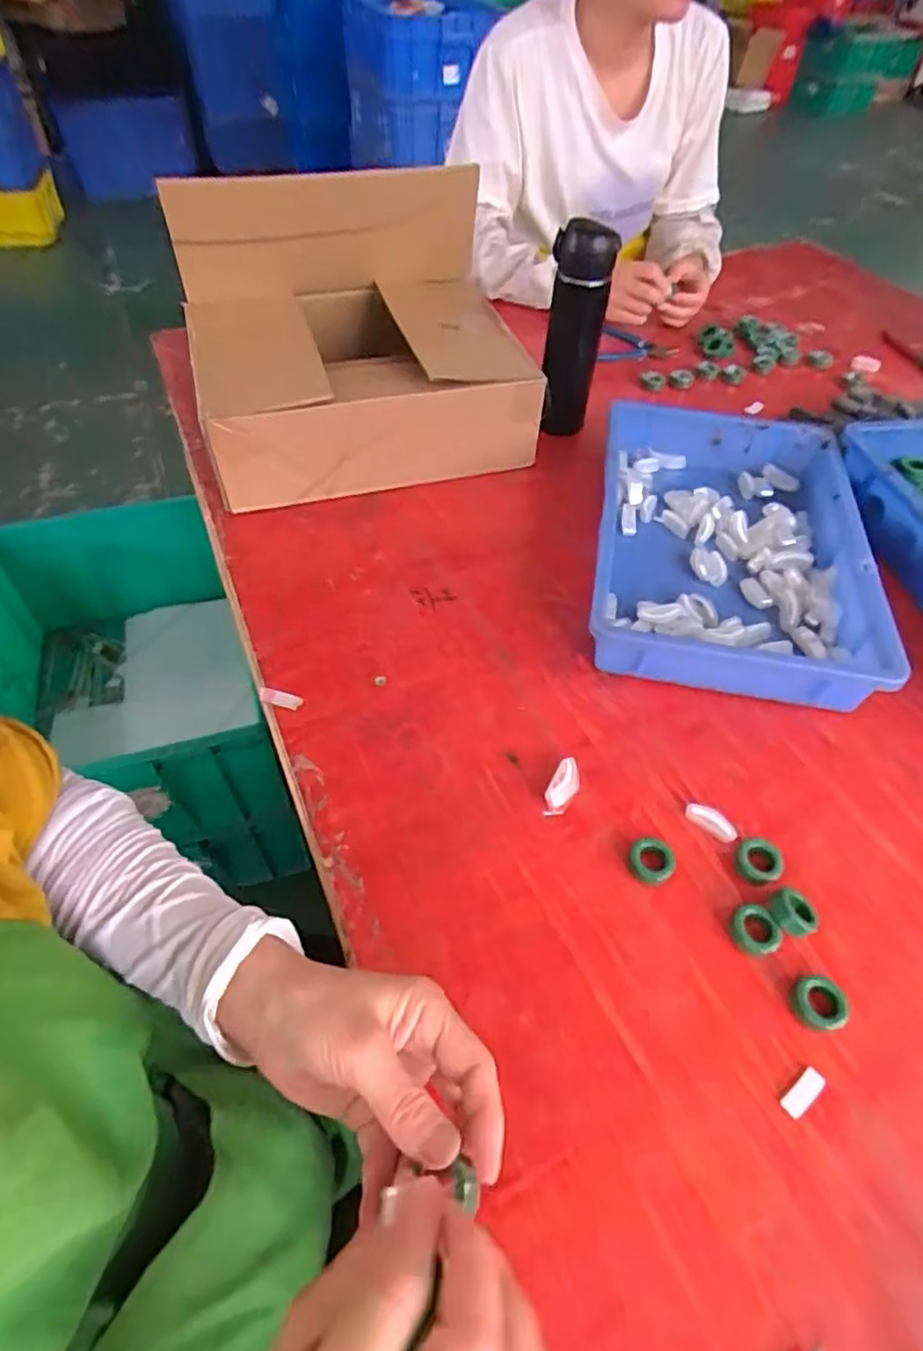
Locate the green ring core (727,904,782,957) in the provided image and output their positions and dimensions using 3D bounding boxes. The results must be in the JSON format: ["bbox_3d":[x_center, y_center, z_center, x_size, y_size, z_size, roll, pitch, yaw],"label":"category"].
[{"bbox_3d":[0.191,0.166,0.431,0.027,0.014,0.031,-24,56,-20],"label":"green ring core"}]

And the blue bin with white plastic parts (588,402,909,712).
[{"bbox_3d":[0.258,-0.138,0.645,0.237,0.057,0.367,10,51,5],"label":"blue bin with white plastic parts"}]

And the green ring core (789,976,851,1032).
[{"bbox_3d":[0.220,0.200,0.403,0.029,0.010,0.029,0,51,-3],"label":"green ring core"}]

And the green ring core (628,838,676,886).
[{"bbox_3d":[0.132,0.128,0.458,0.030,0.013,0.029,1,51,-2],"label":"green ring core"}]

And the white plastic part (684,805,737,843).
[{"bbox_3d":[0.181,0.105,0.477,0.038,0.006,0.016,32,56,21],"label":"white plastic part"}]

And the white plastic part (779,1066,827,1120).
[{"bbox_3d":[0.198,0.241,0.380,0.030,0.004,0.013,-32,59,-25],"label":"white plastic part"}]

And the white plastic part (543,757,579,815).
[{"bbox_3d":[0.076,0.083,0.491,0.020,0.006,0.049,23,53,15],"label":"white plastic part"}]

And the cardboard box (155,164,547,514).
[{"bbox_3d":[-0.114,-0.370,0.709,0.334,0.228,0.262,-12,52,-12],"label":"cardboard box"}]

